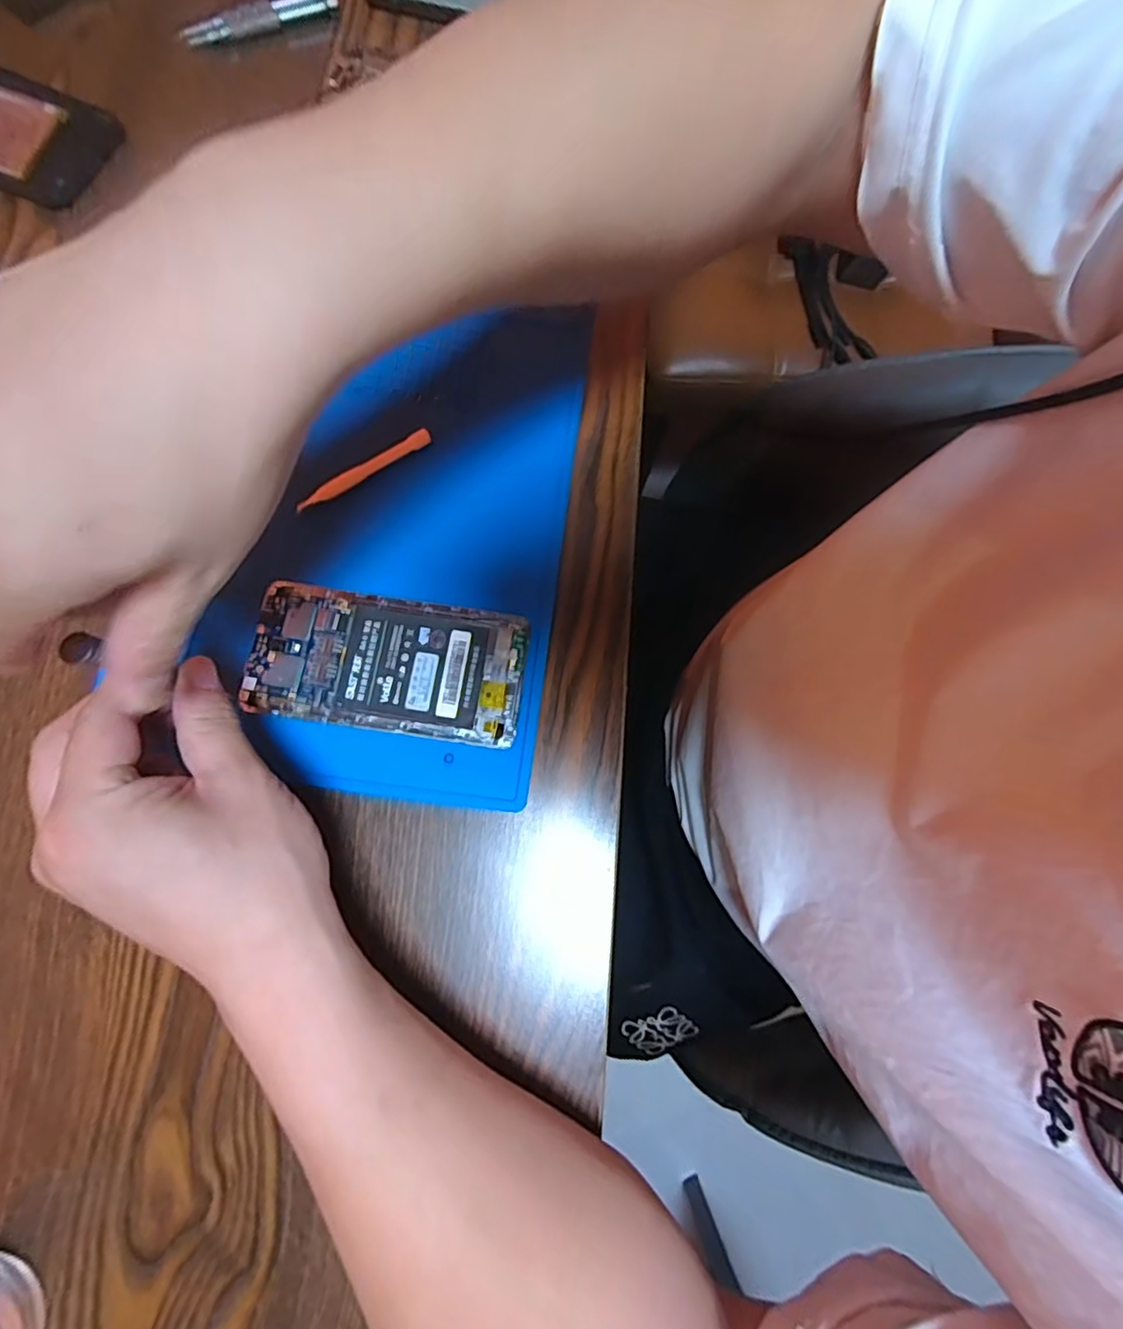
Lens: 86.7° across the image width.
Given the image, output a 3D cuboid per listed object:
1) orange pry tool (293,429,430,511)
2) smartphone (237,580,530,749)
[{"bbox_3d":[-0.111,-0.109,0.335,0.083,0.007,0.009,-32,80,-8],"label":"orange pry tool"},{"bbox_3d":[-0.090,-0.001,0.311,0.138,0.010,0.070,8,77,0],"label":"smartphone"}]

